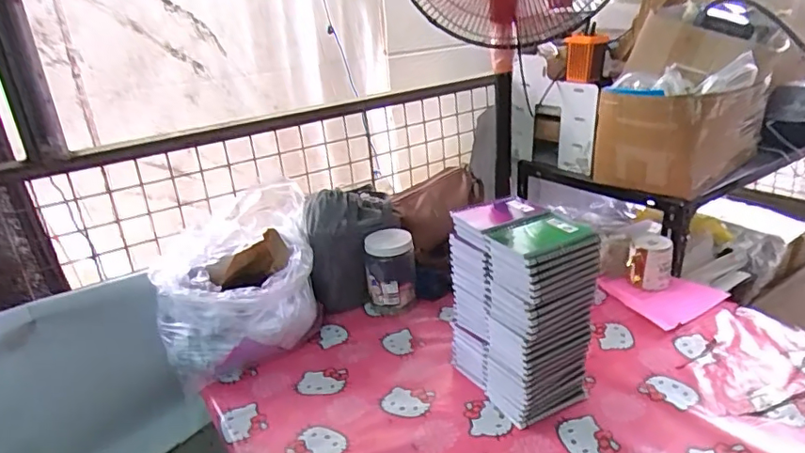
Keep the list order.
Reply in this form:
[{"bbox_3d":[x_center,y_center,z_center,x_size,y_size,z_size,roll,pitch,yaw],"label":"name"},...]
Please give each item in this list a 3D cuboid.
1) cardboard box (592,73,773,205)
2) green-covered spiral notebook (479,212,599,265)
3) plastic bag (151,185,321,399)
[{"bbox_3d":[0.640,-0.221,1.257,0.349,0.217,0.231,-20,27,-31],"label":"cardboard box"},{"bbox_3d":[0.195,0.010,0.775,0.133,0.017,0.116,-15,25,-23],"label":"green-covered spiral notebook"},{"bbox_3d":[-0.313,0.111,1.051,0.303,0.250,0.239,-14,25,-17],"label":"plastic bag"}]

